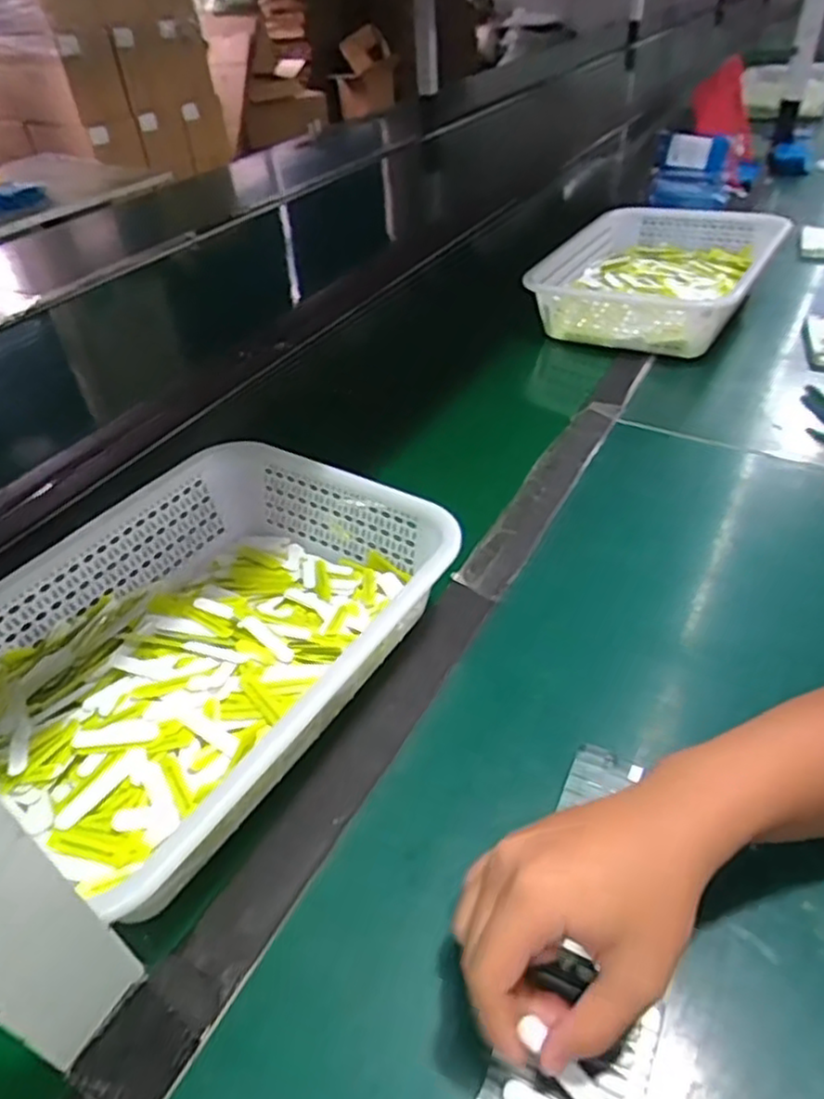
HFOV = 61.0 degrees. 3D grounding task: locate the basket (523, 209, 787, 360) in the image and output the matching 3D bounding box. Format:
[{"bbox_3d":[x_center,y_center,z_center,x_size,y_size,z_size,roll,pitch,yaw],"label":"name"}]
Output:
[{"bbox_3d":[0.334,-0.381,0.979,0.278,0.084,0.375,21,46,27],"label":"basket"}]

